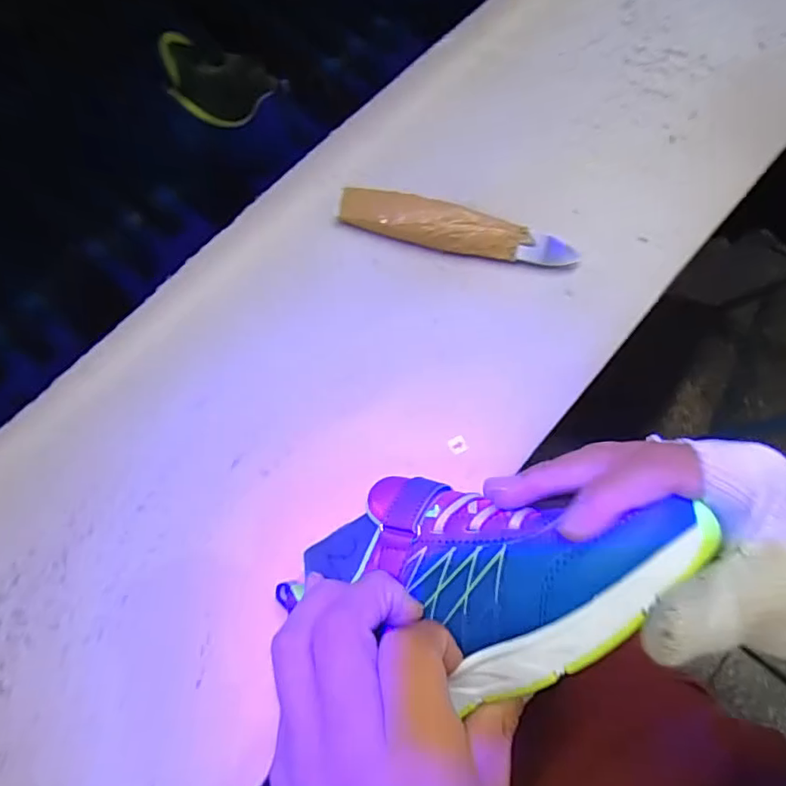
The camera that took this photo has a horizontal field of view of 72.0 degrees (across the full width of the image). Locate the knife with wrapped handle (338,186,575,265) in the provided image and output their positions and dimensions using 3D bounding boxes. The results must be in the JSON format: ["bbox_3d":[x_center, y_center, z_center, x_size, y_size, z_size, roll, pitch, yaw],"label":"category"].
[{"bbox_3d":[0.043,-0.110,0.367,0.159,0.022,0.026,15,72,5],"label":"knife with wrapped handle"}]

